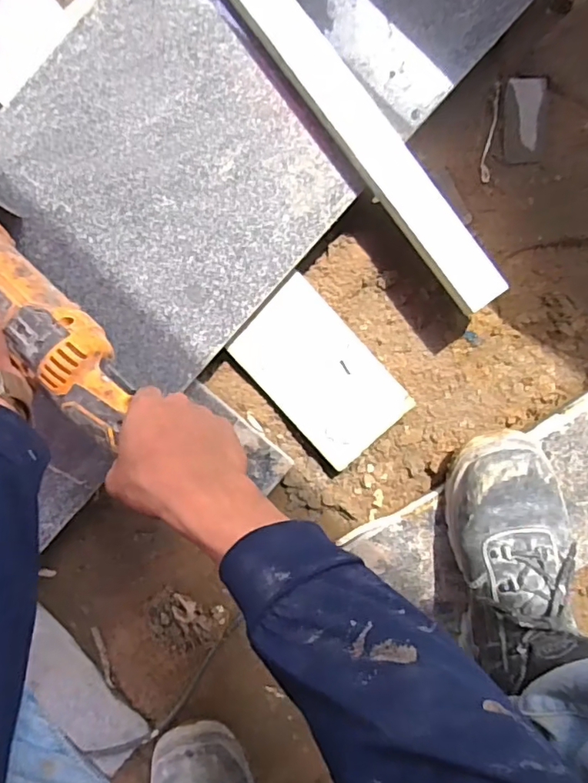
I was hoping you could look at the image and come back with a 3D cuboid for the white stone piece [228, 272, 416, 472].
[{"bbox_3d":[0.026,-0.017,0.544,0.100,0.019,0.170,-42,93,2],"label":"white stone piece"}]

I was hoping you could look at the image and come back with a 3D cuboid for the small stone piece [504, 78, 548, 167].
[{"bbox_3d":[0.230,-0.268,0.539,0.041,0.004,0.075,-5,107,-8],"label":"small stone piece"}]

